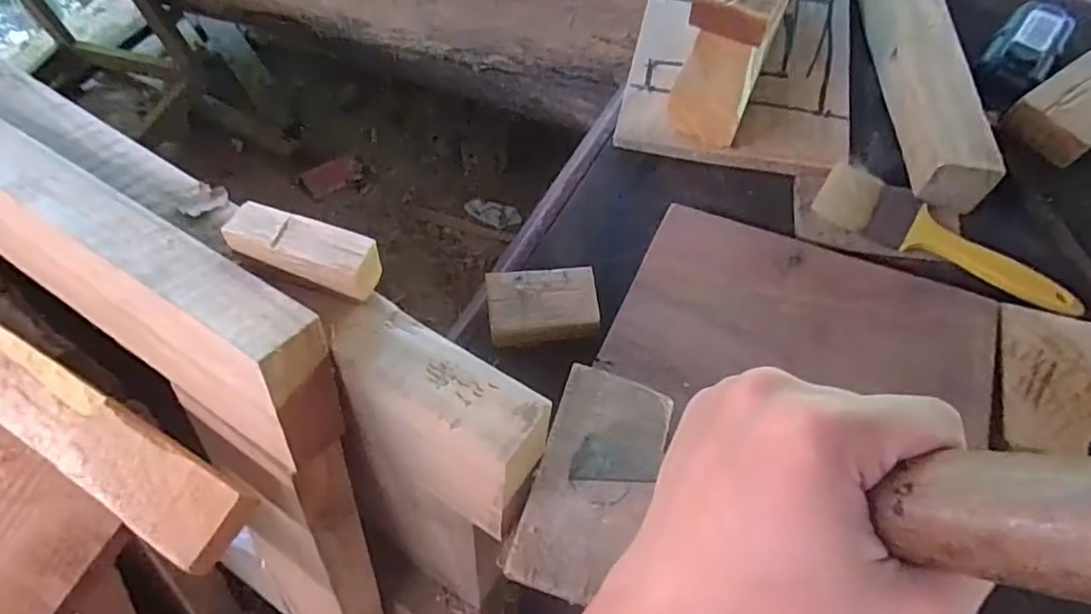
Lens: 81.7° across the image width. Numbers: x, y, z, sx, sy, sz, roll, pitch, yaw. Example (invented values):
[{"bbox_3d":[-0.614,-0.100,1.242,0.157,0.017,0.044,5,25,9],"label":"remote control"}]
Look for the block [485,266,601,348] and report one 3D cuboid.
[{"bbox_3d":[-0.002,-0.001,0.406,0.069,0.020,0.044,-6,61,-3],"label":"block"}]

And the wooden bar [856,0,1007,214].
[{"bbox_3d":[0.288,-0.205,0.492,0.043,0.045,0.288,3,61,2],"label":"wooden bar"}]

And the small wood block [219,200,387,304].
[{"bbox_3d":[-0.117,-0.027,0.305,0.071,0.023,0.030,21,61,-1],"label":"small wood block"}]

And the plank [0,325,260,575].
[{"bbox_3d":[-0.395,0.007,0.397,0.551,0.032,0.045,26,64,14],"label":"plank"}]

